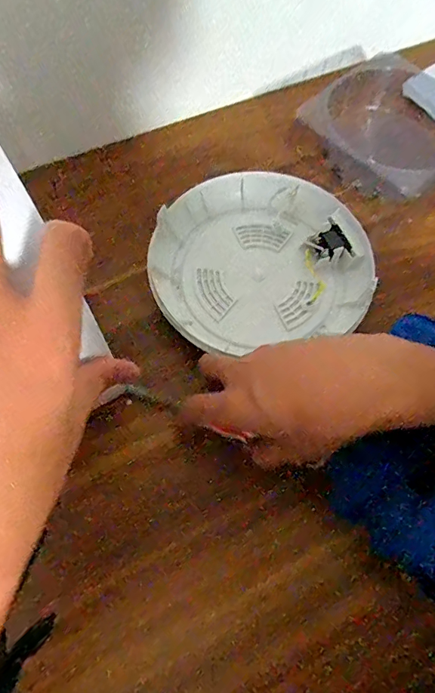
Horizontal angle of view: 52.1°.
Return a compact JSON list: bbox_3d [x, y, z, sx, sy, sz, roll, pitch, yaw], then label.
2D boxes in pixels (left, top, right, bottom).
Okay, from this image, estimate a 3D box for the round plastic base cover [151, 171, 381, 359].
[{"bbox_3d":[0.038,-0.087,0.429,0.199,0.042,0.172,-10,65,-7],"label":"round plastic base cover"}]

